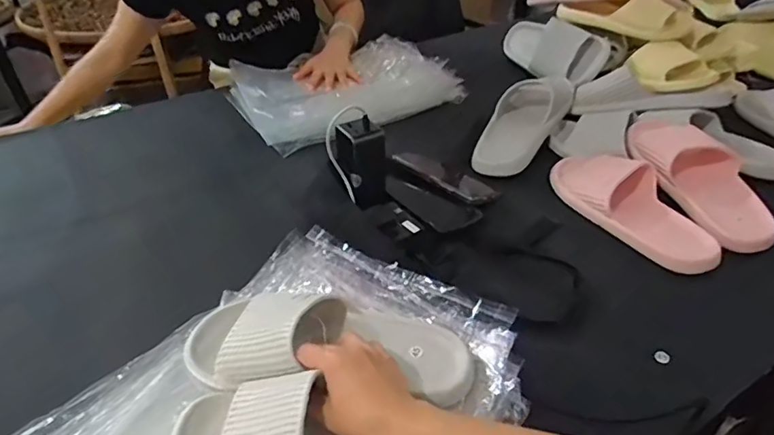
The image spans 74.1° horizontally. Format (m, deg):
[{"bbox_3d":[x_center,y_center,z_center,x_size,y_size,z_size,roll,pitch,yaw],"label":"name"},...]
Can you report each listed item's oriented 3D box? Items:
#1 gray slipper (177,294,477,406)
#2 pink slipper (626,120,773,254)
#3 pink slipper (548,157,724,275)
[{"bbox_3d":[-0.059,0.123,0.503,0.277,0.075,0.101,6,38,-1],"label":"gray slipper"},{"bbox_3d":[0.439,-0.060,0.710,0.108,0.061,0.241,-9,39,-10],"label":"pink slipper"},{"bbox_3d":[0.332,-0.024,0.686,0.106,0.056,0.232,-14,40,-15],"label":"pink slipper"}]

